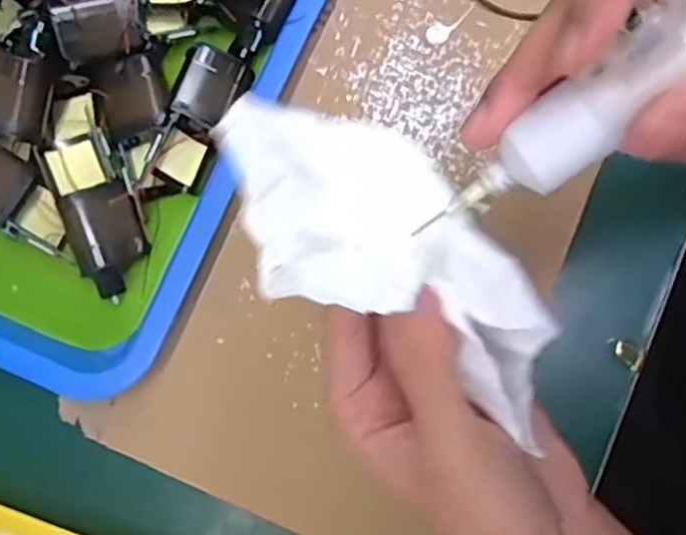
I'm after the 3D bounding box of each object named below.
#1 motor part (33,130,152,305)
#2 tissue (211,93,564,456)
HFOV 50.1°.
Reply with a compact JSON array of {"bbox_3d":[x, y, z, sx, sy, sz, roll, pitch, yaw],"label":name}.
[{"bbox_3d":[-0.130,-0.029,0.393,0.036,0.025,0.087,-22,82,-3],"label":"motor part"},{"bbox_3d":[0.014,-0.004,0.236,0.139,0.056,0.060,39,82,3],"label":"tissue"}]

